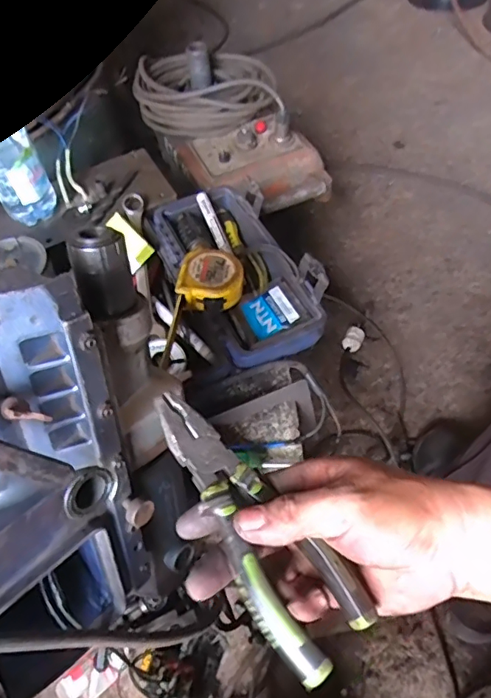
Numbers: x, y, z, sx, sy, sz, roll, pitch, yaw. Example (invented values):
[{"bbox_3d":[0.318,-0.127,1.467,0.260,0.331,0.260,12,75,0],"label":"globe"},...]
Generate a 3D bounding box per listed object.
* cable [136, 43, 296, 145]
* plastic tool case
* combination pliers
[{"bbox_3d":[-0.052,-0.453,0.914,0.278,0.077,0.191,7,56,10],"label":"cable"},{"bbox_3d":[-0.017,-0.107,0.648,0.151,0.069,0.273,-24,57,-11],"label":"plastic tool case"},{"bbox_3d":[0.002,0.094,0.302,0.055,0.015,0.172,-31,67,-15],"label":"combination pliers"}]

